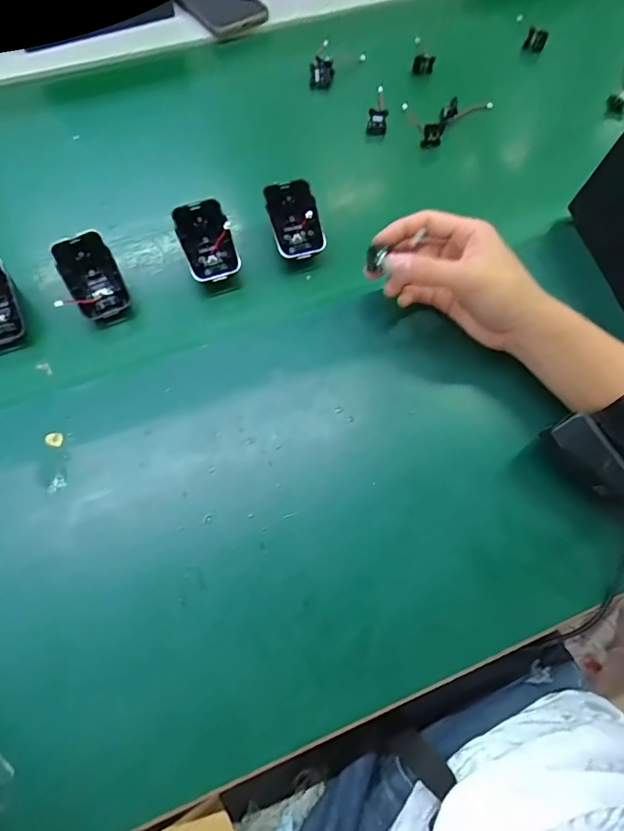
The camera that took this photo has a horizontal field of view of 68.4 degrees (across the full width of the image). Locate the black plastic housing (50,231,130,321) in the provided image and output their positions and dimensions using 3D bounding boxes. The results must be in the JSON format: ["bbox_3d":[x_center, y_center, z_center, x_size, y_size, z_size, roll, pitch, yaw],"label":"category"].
[{"bbox_3d":[-0.188,-0.118,0.391,0.044,0.024,0.070,-19,100,-17],"label":"black plastic housing"}]

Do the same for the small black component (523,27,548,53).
[{"bbox_3d":[0.276,-0.462,0.566,0.024,0.024,0.016,25,68,8],"label":"small black component"}]

